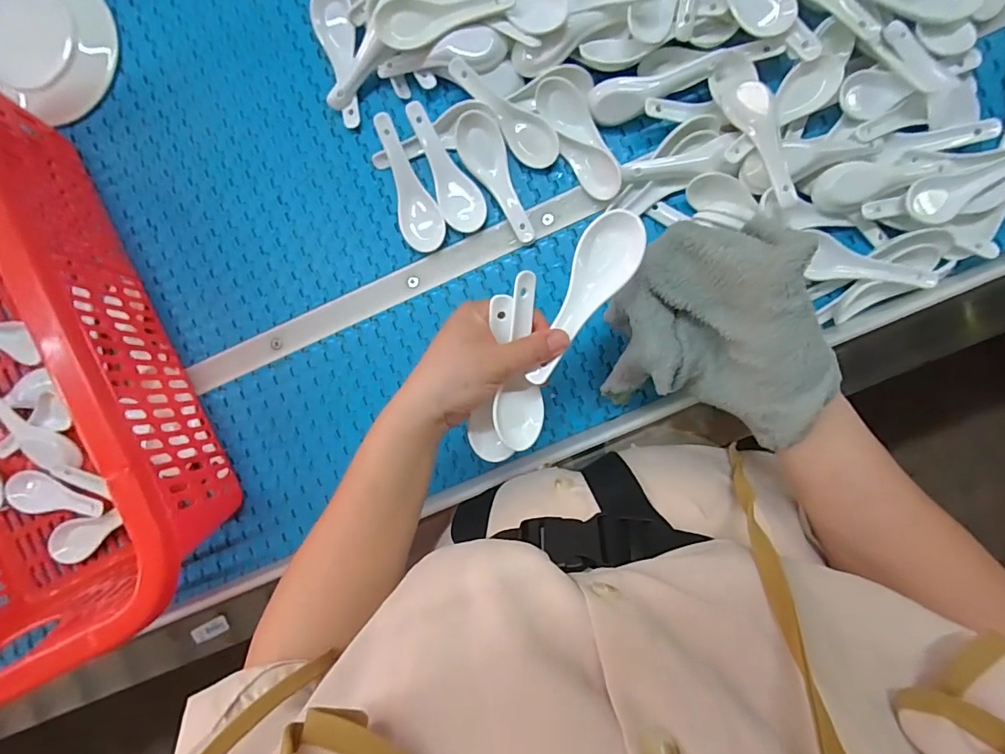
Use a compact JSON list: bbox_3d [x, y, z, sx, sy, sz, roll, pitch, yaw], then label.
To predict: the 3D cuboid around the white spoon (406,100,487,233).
[{"bbox_3d":[-0.049,-0.200,0.476,0.042,0.032,0.118,-18,89,4],"label":"white spoon"}]

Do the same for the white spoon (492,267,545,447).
[{"bbox_3d":[0.013,-0.008,0.341,0.032,0.021,0.123,2,105,4],"label":"white spoon"}]

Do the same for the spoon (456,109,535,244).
[{"bbox_3d":[-0.008,-0.183,0.470,0.041,0.036,0.119,-19,89,4],"label":"spoon"}]

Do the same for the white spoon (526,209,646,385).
[{"bbox_3d":[0.054,-0.051,0.334,0.041,0.014,0.123,28,96,3],"label":"white spoon"}]

